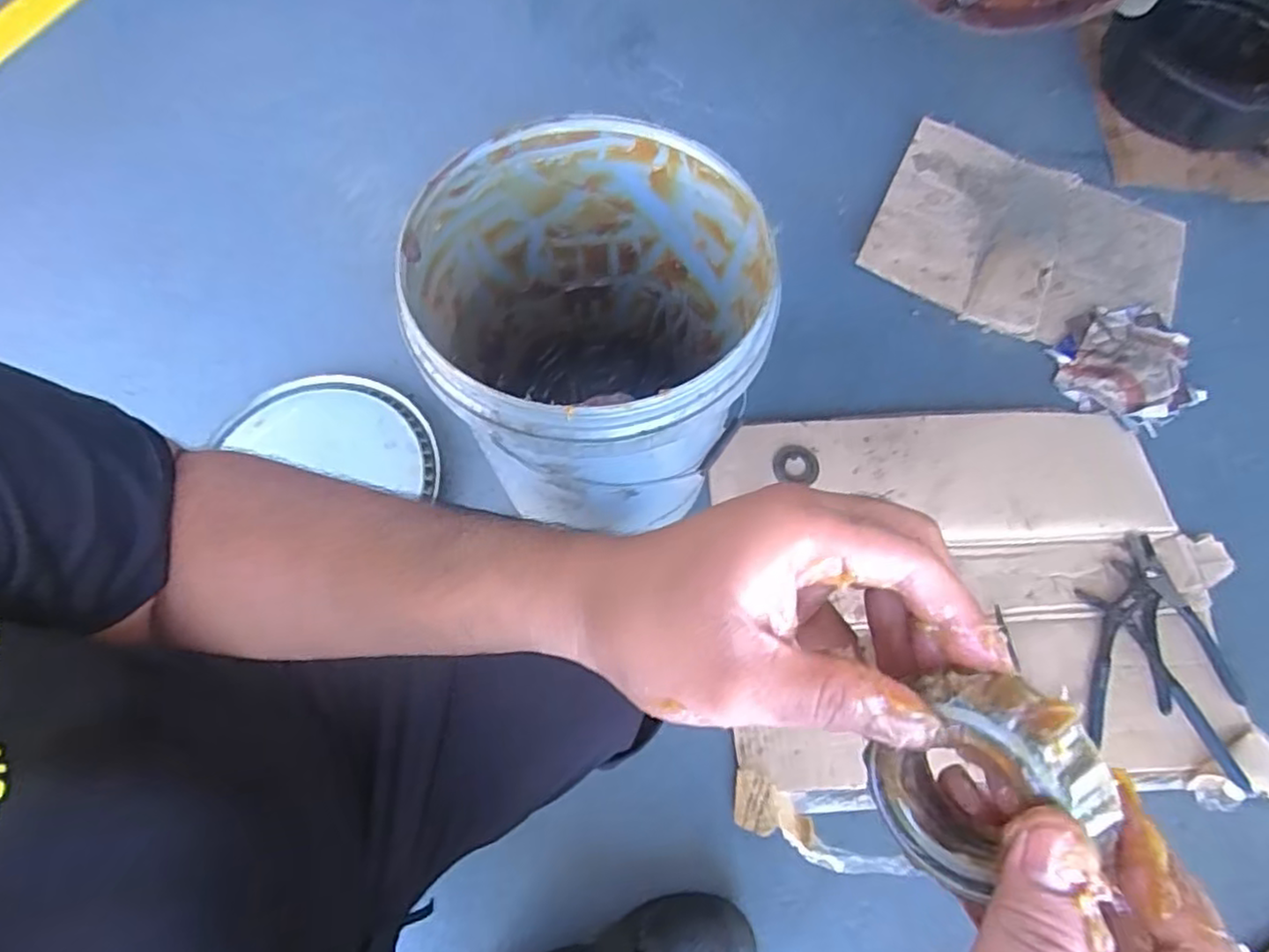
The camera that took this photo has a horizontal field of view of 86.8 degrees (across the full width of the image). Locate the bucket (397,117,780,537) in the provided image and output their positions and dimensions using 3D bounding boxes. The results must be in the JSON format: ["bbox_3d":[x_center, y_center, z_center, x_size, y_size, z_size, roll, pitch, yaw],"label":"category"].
[{"bbox_3d":[-0.038,-0.109,0.679,0.291,0.321,0.307,0,67,-1],"label":"bucket"}]

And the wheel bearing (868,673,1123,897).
[{"bbox_3d":[0.109,0.097,0.209,0.023,0.063,0.064,-12,83,-43],"label":"wheel bearing"}]

